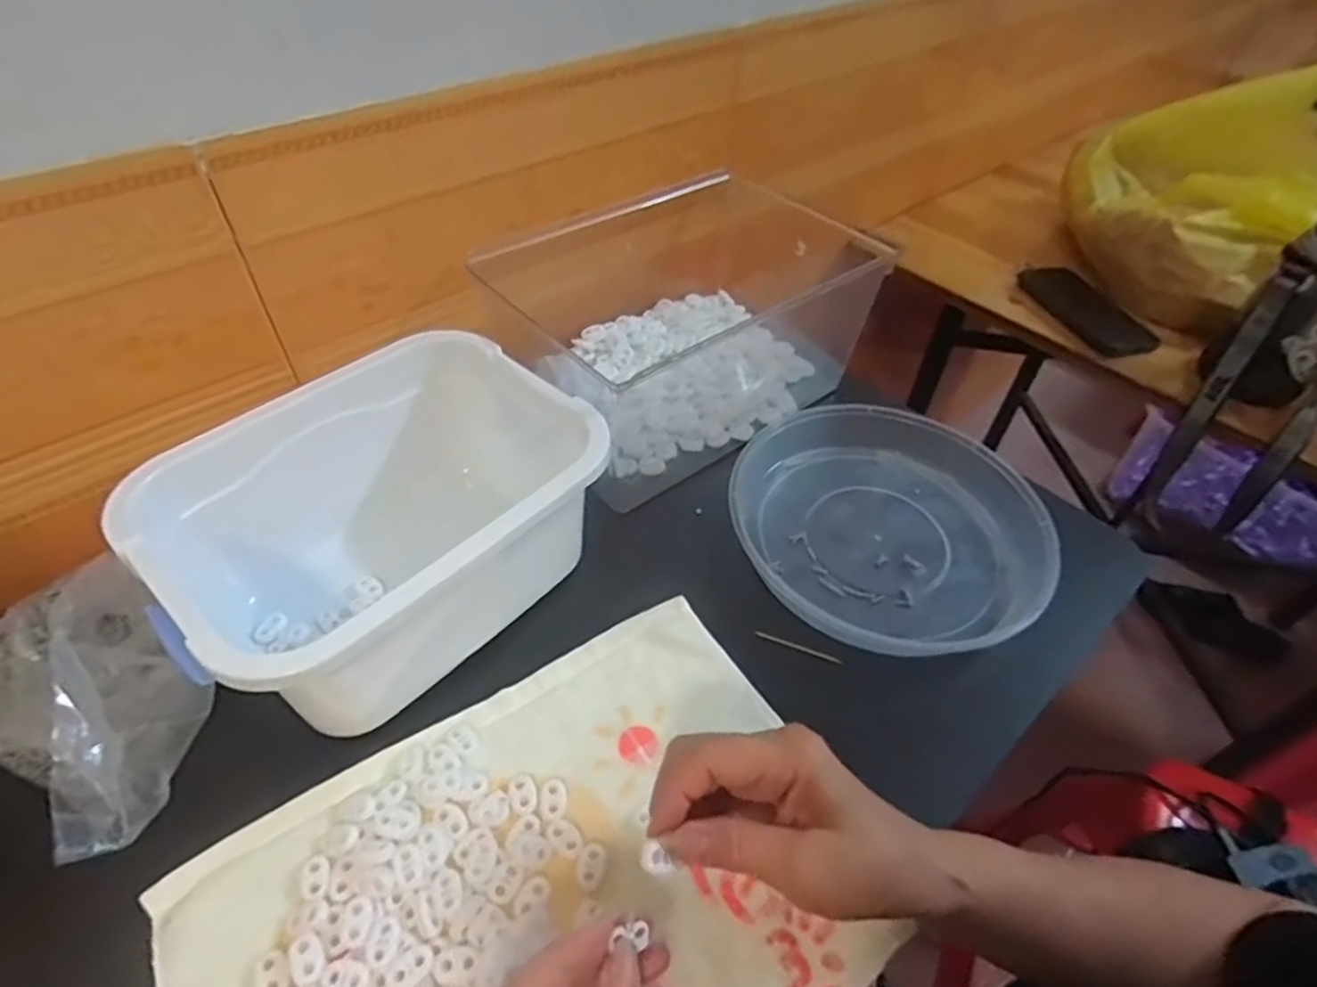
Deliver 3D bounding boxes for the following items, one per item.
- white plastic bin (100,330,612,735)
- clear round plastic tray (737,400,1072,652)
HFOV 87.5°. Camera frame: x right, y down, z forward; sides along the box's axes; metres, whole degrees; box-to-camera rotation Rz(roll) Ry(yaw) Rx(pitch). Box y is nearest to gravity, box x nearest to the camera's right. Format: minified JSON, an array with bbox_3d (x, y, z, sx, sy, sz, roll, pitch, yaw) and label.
[{"bbox_3d":[-0.169,0.021,0.442,0.170,0.113,0.243,34,54,26],"label":"white plastic bin"},{"bbox_3d":[0.175,0.021,0.528,0.236,0.048,0.216,14,47,10],"label":"clear round plastic tray"}]

